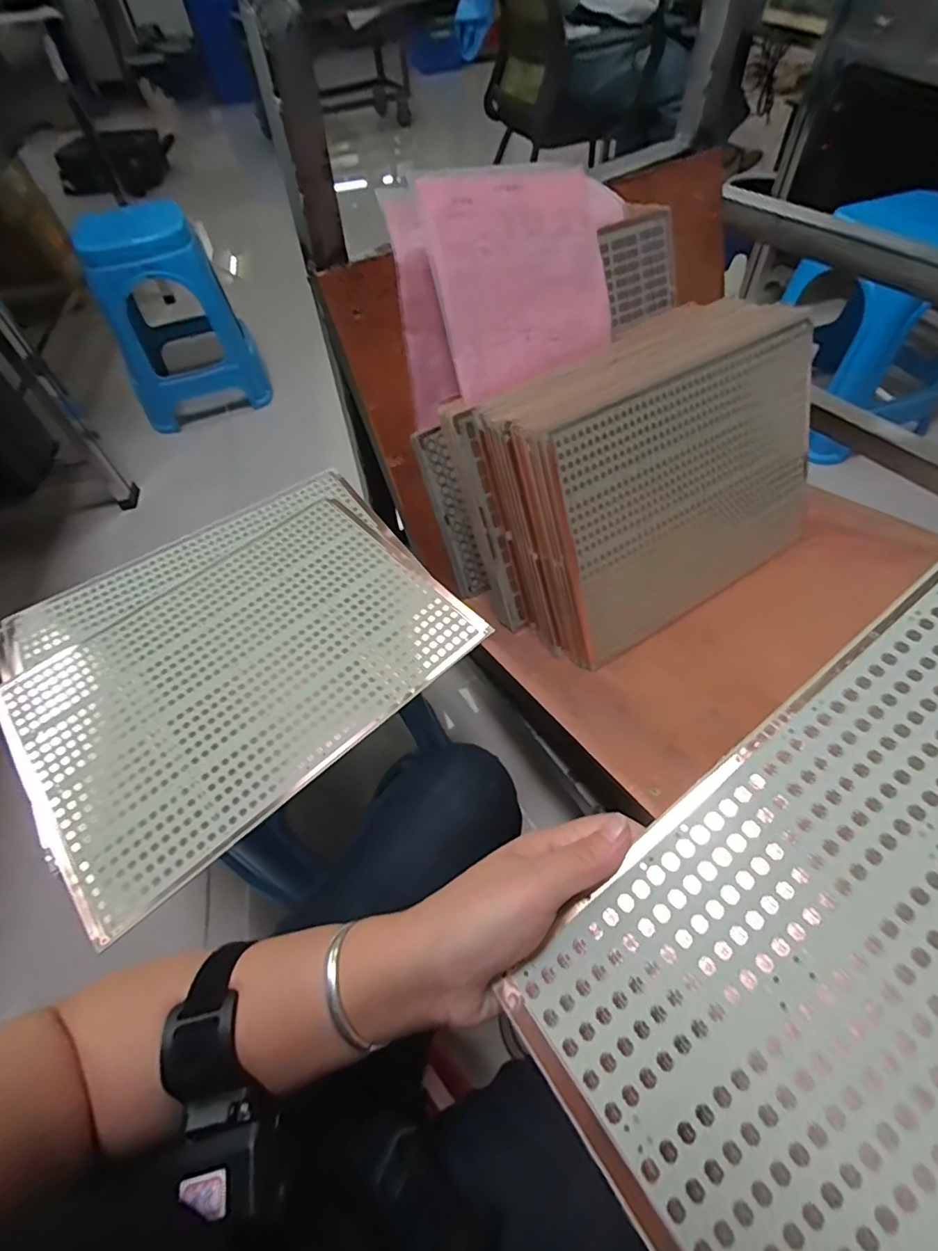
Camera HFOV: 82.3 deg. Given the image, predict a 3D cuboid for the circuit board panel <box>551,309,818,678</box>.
[{"bbox_3d":[0.279,-0.156,0.663,0.394,0.293,0.017,-29,32,-16],"label":"circuit board panel"}]

